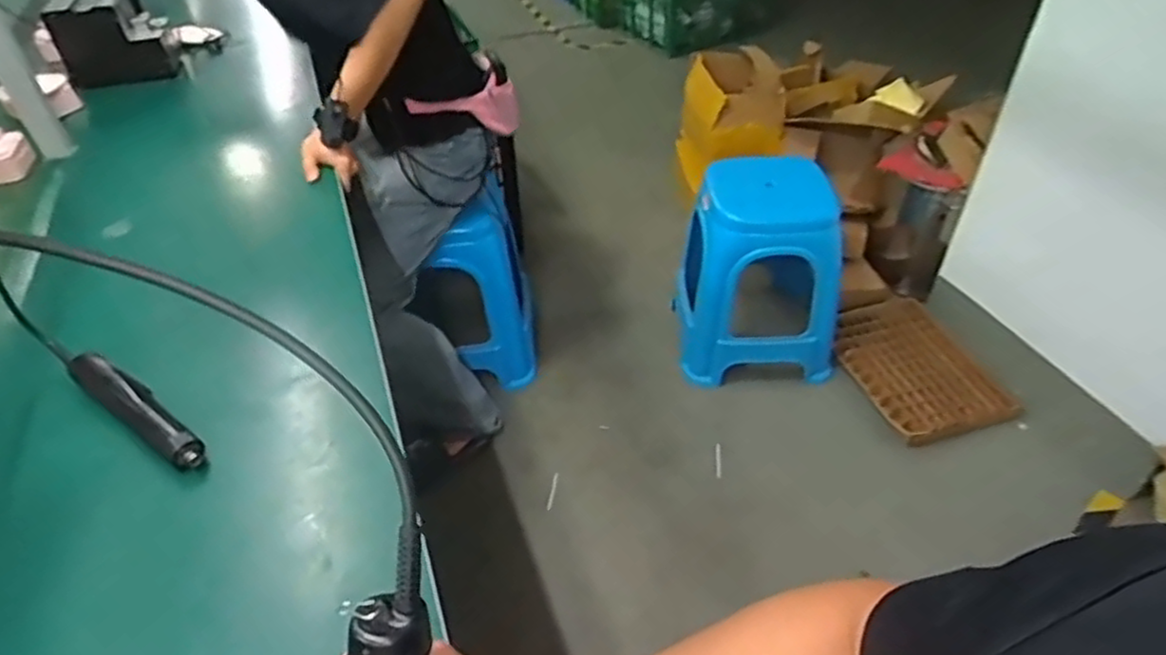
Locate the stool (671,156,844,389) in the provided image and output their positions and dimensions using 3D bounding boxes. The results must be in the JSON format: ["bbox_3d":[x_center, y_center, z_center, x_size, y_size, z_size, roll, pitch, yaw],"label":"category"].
[{"bbox_3d":[0.419,-0.147,1.714,0.363,0.444,0.334,-4,42,-2],"label":"stool"}]

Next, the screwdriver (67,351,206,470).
[{"bbox_3d":[-0.456,0.081,0.713,0.213,0.032,0.038,26,49,28],"label":"screwdriver"}]

